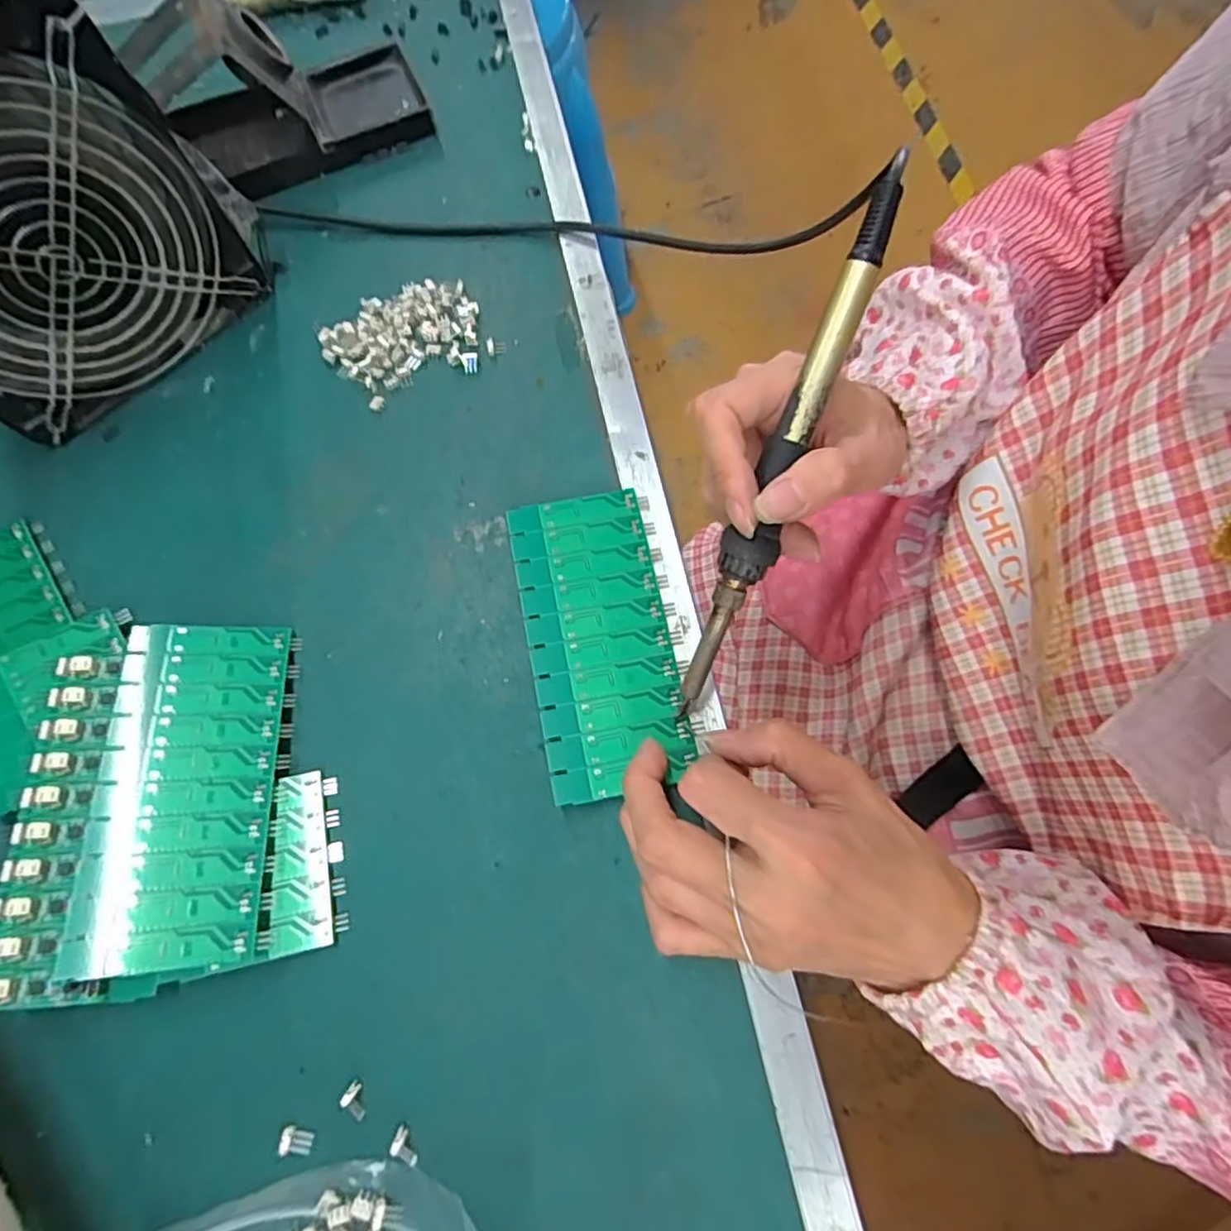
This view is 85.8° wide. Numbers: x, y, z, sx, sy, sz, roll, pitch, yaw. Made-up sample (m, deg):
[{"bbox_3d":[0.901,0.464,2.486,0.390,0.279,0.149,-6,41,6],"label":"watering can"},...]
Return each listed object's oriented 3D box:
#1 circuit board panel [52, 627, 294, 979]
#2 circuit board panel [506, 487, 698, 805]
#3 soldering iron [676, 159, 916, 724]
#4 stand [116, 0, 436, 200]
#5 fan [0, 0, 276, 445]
[{"bbox_3d":[-0.175,0.068,0.272,0.062,0.005,0.137,1,64,-15],"label":"circuit board panel"},{"bbox_3d":[-0.008,0.009,0.297,0.064,0.004,0.136,-8,71,-1],"label":"circuit board panel"},{"bbox_3d":[0.061,-0.055,0.249,0.019,0.021,0.212,21,104,9],"label":"soldering iron"},{"bbox_3d":[-0.192,-0.307,0.378,0.149,0.070,0.076,-28,73,-7],"label":"stand"},{"bbox_3d":[-0.262,-0.178,0.298,0.157,0.154,0.053,-43,75,-11],"label":"fan"}]

